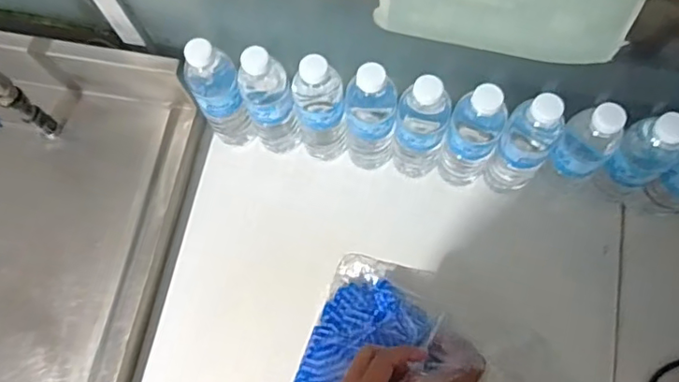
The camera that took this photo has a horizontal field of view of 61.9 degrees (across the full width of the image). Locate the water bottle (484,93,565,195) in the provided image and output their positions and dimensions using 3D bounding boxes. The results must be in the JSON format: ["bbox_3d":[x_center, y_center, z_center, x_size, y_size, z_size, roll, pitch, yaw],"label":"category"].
[{"bbox_3d":[0.217,-0.048,0.680,0.058,0.213,0.065,-41,76,-11],"label":"water bottle"}]

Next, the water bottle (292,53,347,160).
[{"bbox_3d":[-0.022,-0.097,0.700,0.058,0.206,0.055,-1,72,2],"label":"water bottle"}]

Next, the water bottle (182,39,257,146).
[{"bbox_3d":[-0.147,-0.112,0.703,0.054,0.198,0.053,-1,72,2],"label":"water bottle"}]

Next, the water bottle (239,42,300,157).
[{"bbox_3d":[-0.087,-0.105,0.712,0.055,0.200,0.054,-1,72,2],"label":"water bottle"}]

